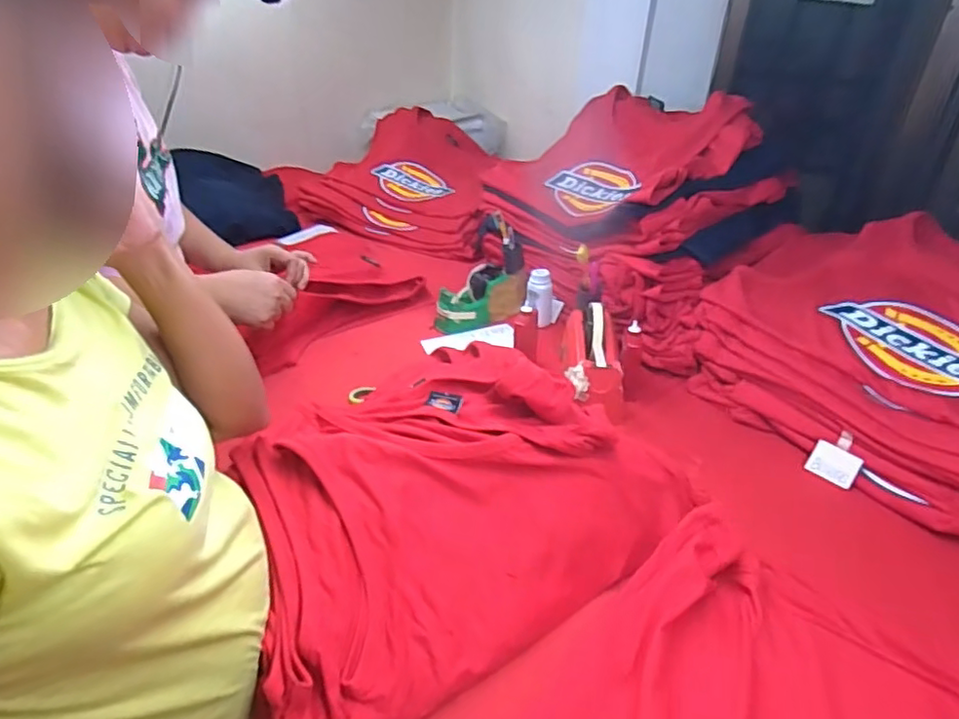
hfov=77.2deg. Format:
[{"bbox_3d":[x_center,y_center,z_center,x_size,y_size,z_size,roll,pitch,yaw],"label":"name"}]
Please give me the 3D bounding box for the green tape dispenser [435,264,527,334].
[{"bbox_3d":[0.006,-0.110,1.084,0.171,0.085,0.073,-5,32,-14],"label":"green tape dispenser"}]

